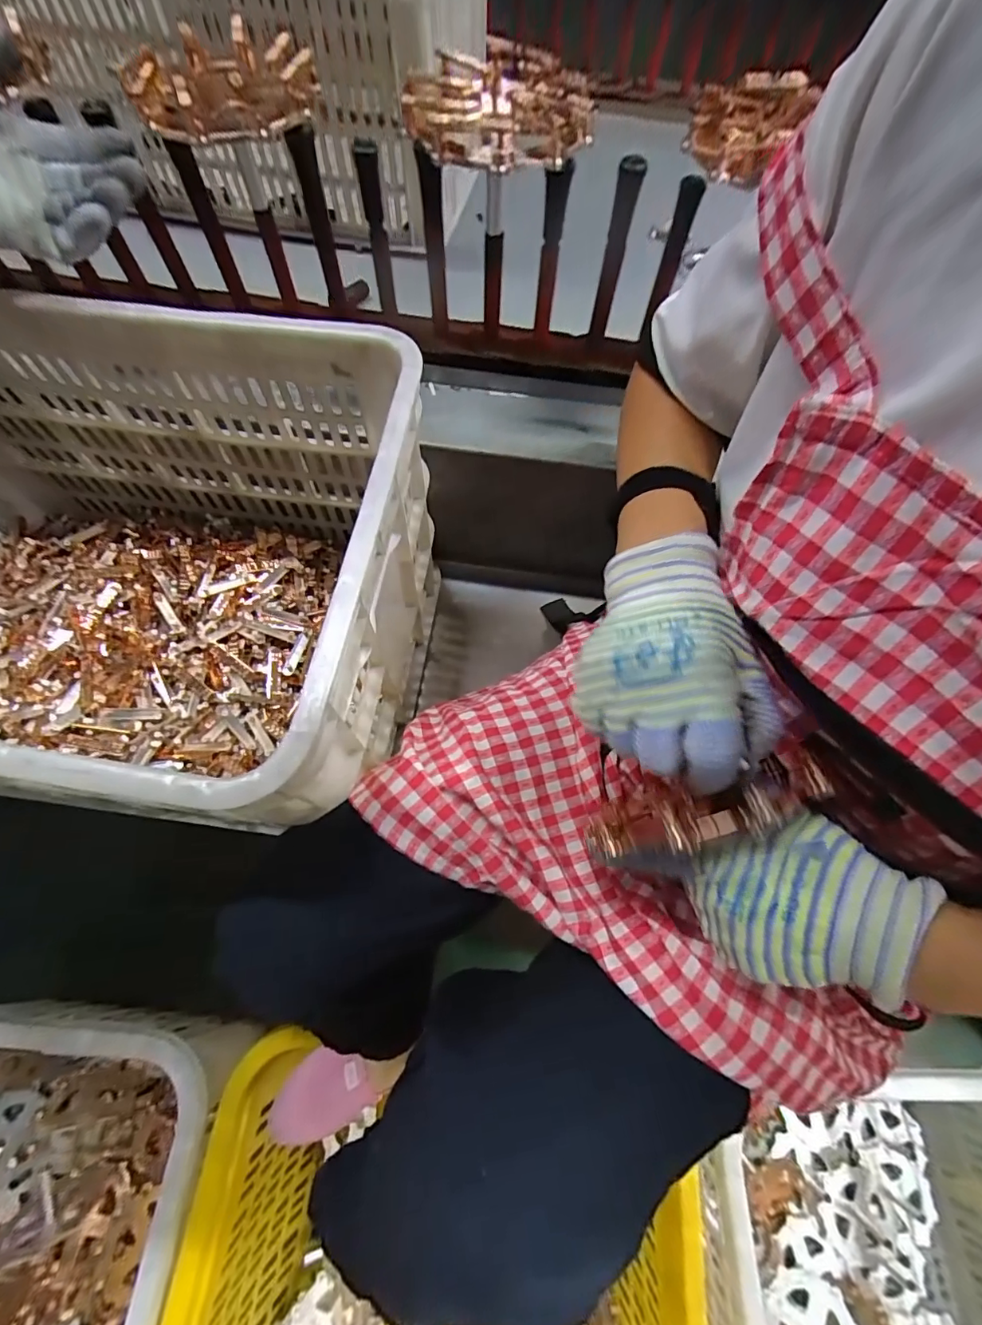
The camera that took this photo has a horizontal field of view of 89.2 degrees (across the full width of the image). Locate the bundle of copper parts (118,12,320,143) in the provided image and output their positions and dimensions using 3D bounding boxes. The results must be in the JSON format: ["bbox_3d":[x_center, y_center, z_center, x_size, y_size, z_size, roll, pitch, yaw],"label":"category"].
[{"bbox_3d":[-0.196,-0.422,0.362,0.124,0.036,0.136,-25,65,-12],"label":"bundle of copper parts"}]

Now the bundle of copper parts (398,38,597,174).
[{"bbox_3d":[0.006,-0.388,0.346,0.127,0.035,0.121,-1,62,0],"label":"bundle of copper parts"}]

